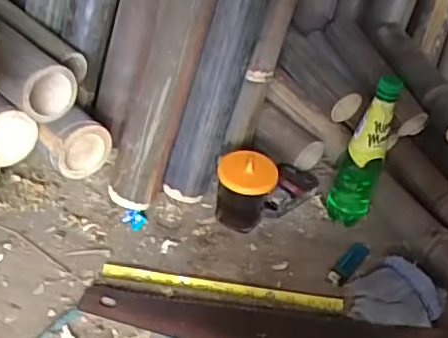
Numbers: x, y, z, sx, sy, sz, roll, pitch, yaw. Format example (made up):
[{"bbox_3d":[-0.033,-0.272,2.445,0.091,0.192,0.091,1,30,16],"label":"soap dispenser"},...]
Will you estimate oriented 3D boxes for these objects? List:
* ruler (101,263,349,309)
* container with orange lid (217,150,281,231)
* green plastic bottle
[{"bbox_3d":[-0.001,0.146,0.727,0.295,0.005,0.024,8,46,0],"label":"ruler"},{"bbox_3d":[0.029,0.035,0.791,0.074,0.115,0.078,6,37,-4],"label":"container with orange lid"},{"bbox_3d":[0.186,-0.024,0.779,0.058,0.222,0.055,20,39,14],"label":"green plastic bottle"}]

